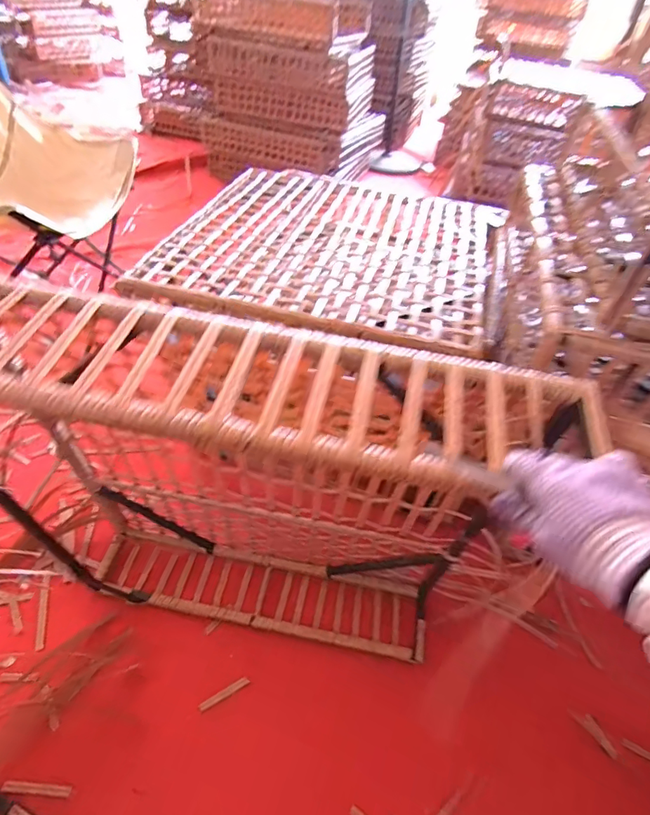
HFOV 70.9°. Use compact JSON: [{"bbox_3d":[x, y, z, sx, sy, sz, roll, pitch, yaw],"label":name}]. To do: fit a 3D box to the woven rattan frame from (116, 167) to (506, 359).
[{"bbox_3d":[0.031,-0.341,0.941,0.623,0.019,0.628,14,45,7],"label":"woven rattan frame"}]

